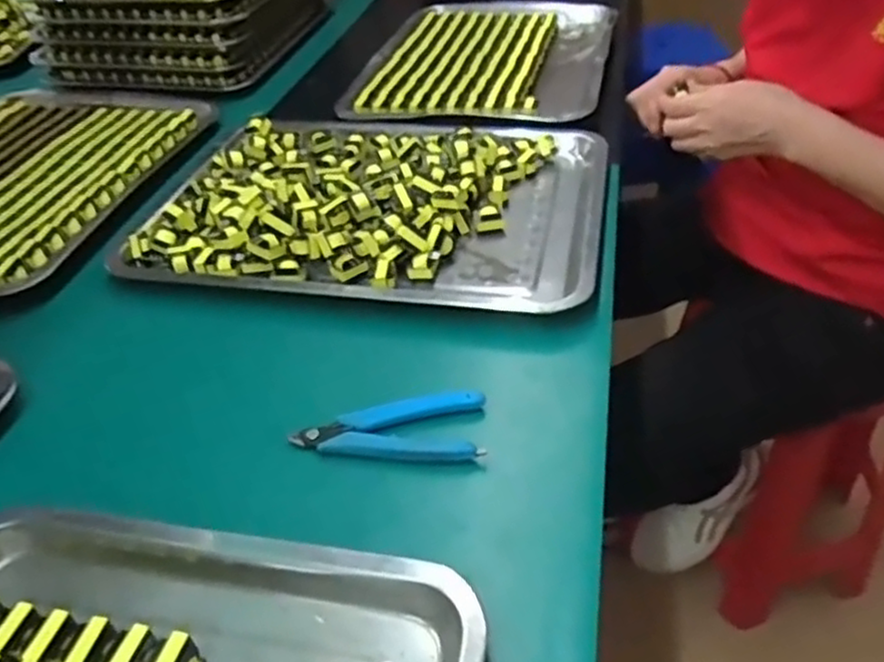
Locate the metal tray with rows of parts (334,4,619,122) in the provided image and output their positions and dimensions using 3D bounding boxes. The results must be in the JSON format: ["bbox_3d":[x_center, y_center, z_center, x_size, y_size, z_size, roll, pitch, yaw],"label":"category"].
[{"bbox_3d":[0.059,-0.345,0.894,0.290,0.023,0.397,7,41,14],"label":"metal tray with rows of parts"}]

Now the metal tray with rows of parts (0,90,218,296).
[{"bbox_3d":[-0.416,-0.157,0.707,0.274,0.023,0.384,5,40,10],"label":"metal tray with rows of parts"}]

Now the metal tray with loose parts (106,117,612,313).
[{"bbox_3d":[-0.053,-0.128,0.635,0.382,0.031,0.280,5,41,12],"label":"metal tray with loose parts"}]

